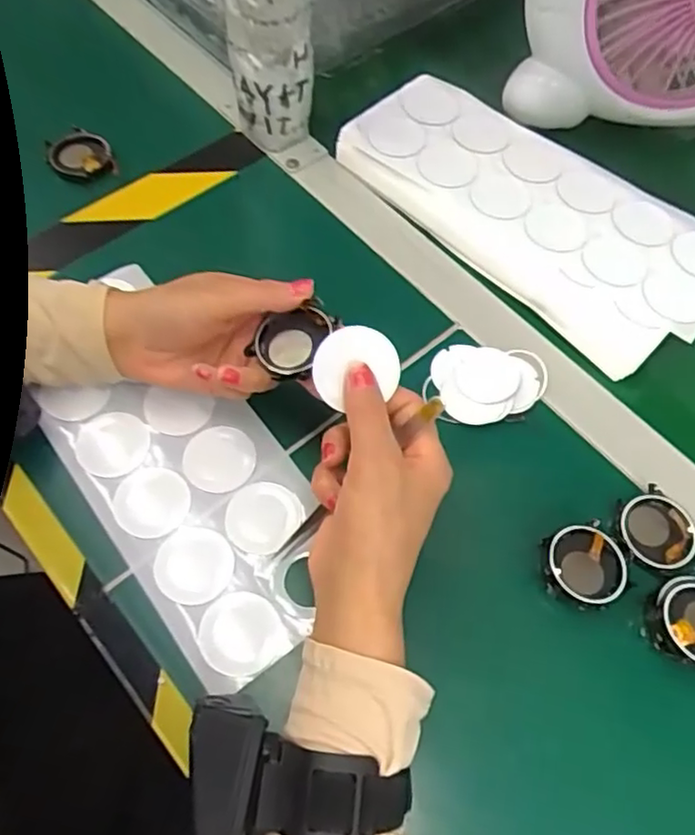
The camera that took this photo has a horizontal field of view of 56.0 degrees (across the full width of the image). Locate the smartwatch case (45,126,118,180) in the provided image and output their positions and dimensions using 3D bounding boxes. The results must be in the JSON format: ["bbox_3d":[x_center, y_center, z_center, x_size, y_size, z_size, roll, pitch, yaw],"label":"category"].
[{"bbox_3d":[-0.201,-0.197,0.492,0.044,0.013,0.050,-19,59,-15],"label":"smartwatch case"}]

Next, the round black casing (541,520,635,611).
[{"bbox_3d":[0.134,0.083,0.367,0.051,0.010,0.046,-25,61,-19],"label":"round black casing"}]

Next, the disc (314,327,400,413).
[{"bbox_3d":[0.004,-0.026,0.327,0.044,0.006,0.038,-12,102,-5],"label":"disc"}]

